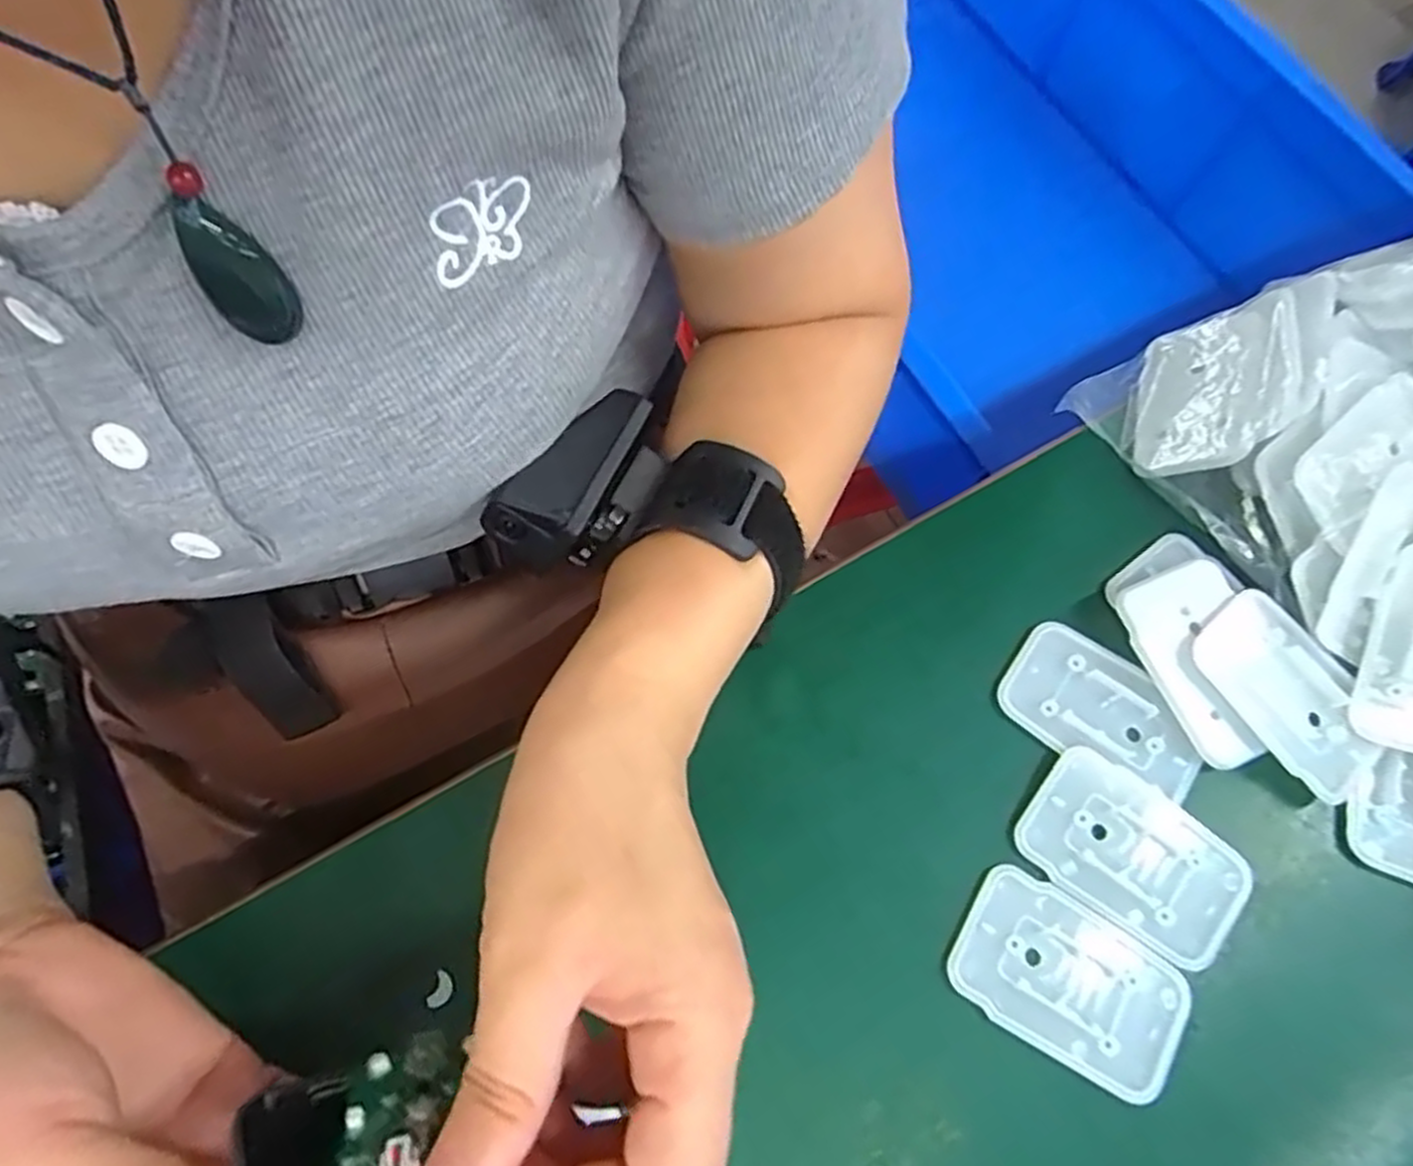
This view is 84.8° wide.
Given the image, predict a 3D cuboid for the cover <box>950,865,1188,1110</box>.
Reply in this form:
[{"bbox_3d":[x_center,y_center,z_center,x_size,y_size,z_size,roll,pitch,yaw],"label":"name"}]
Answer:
[{"bbox_3d":[0.114,0.124,0.242,0.068,0.004,0.043,31,72,10],"label":"cover"}]

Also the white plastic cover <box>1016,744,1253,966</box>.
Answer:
[{"bbox_3d":[0.140,0.089,0.253,0.069,0.006,0.045,35,73,11],"label":"white plastic cover"}]

